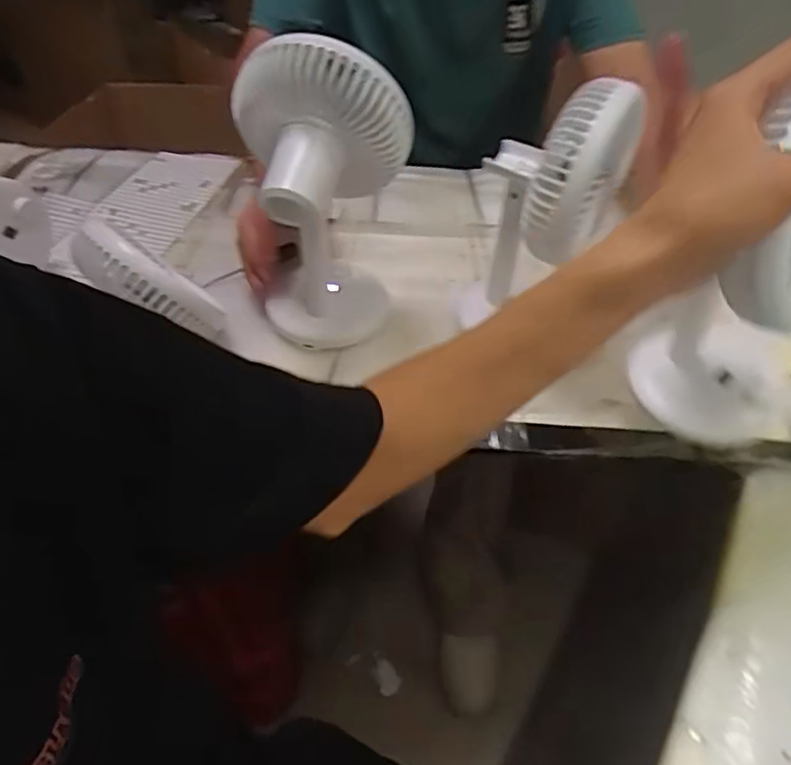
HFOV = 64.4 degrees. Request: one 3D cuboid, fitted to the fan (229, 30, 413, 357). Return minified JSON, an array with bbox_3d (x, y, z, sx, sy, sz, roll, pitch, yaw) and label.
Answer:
[{"bbox_3d":[-0.056,-0.144,0.503,0.109,0.232,0.107,-19,50,-18],"label":"fan"}]

